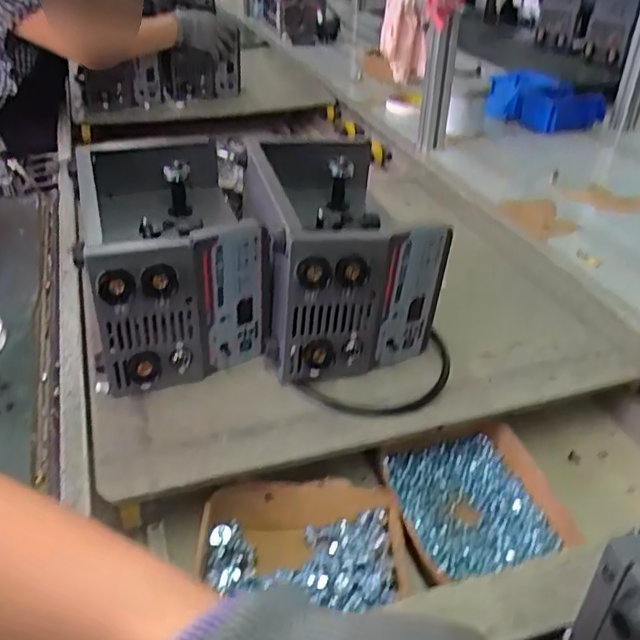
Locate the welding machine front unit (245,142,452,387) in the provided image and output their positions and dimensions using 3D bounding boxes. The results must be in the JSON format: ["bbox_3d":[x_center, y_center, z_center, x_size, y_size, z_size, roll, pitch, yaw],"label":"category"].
[{"bbox_3d":[0.014,-0.087,0.739,0.181,0.165,0.322,-6,35,-11],"label":"welding machine front unit"}]

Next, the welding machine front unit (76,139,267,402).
[{"bbox_3d":[-0.167,-0.075,0.712,0.171,0.168,0.302,-8,36,-12],"label":"welding machine front unit"}]

